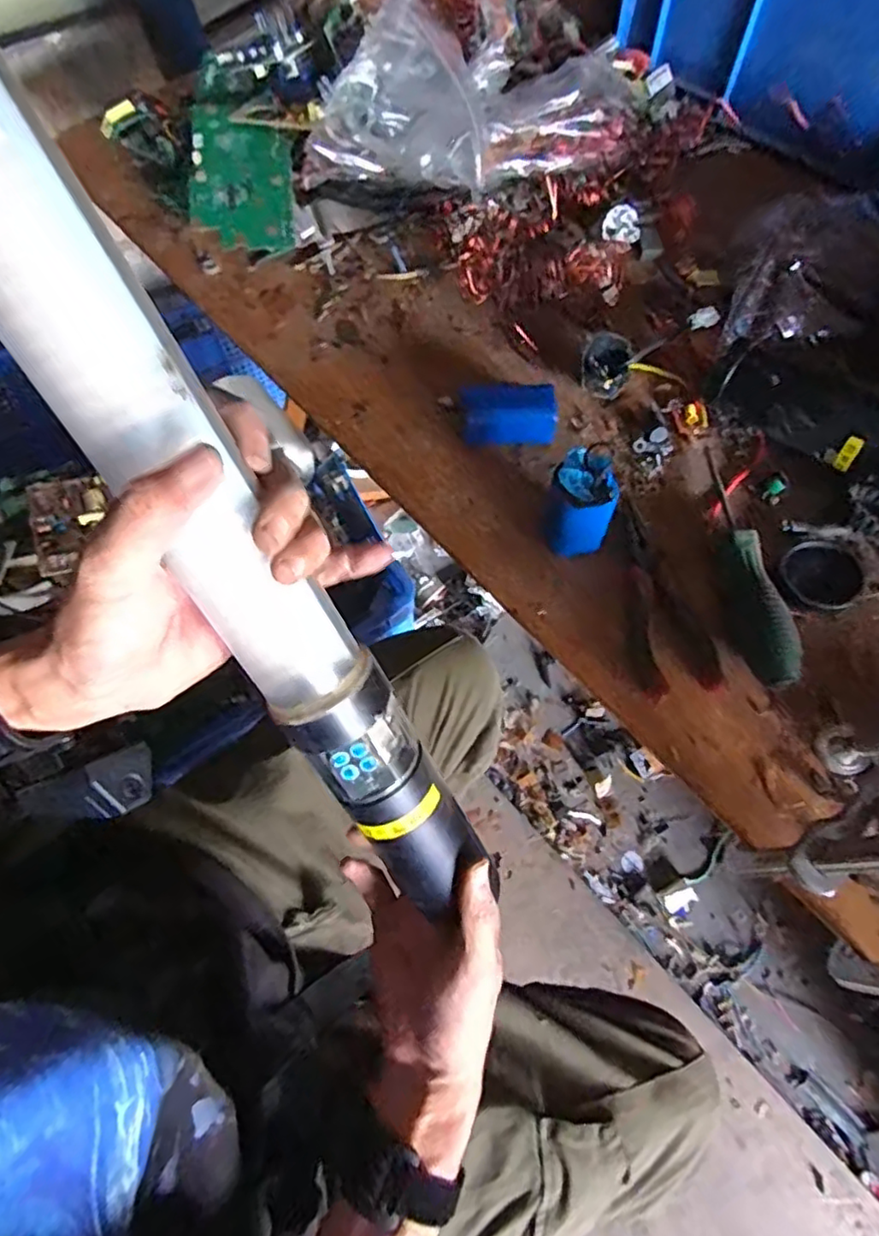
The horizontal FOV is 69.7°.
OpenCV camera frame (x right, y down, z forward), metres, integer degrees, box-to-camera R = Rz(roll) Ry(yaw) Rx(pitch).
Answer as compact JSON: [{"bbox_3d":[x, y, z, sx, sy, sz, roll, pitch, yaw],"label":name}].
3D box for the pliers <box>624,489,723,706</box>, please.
[{"bbox_3d":[0.143,-0.017,0.427,0.052,0.012,0.142,-10,66,-5],"label":"pliers"}]

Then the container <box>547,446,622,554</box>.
[{"bbox_3d":[0.094,-0.072,0.420,0.041,0.068,0.045,0,65,0],"label":"container"}]

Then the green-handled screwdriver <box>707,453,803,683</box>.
[{"bbox_3d":[0.203,-0.042,0.429,0.029,0.027,0.184,-2,65,-1],"label":"green-handled screwdriver"}]

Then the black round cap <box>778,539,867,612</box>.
[{"bbox_3d":[0.257,-0.027,0.429,0.049,0.014,0.060,33,70,14],"label":"black round cap"}]

